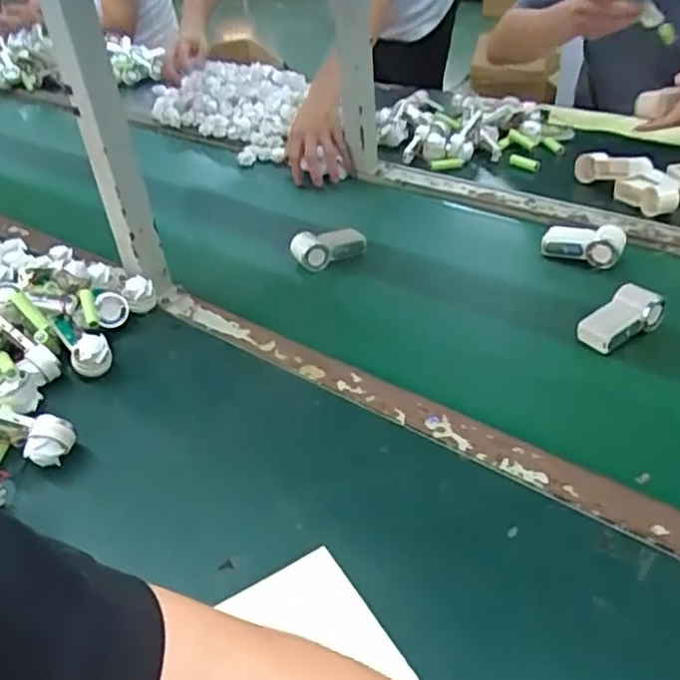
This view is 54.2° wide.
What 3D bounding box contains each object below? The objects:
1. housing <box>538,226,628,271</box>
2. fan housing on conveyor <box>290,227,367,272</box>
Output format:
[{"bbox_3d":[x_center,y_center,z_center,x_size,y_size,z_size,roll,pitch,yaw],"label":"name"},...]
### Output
[{"bbox_3d":[0.313,-0.127,0.851,0.095,0.036,0.054,17,42,27],"label":"housing"},{"bbox_3d":[-0.014,-0.129,0.912,0.101,0.042,0.039,-18,39,-16],"label":"fan housing on conveyor"}]

